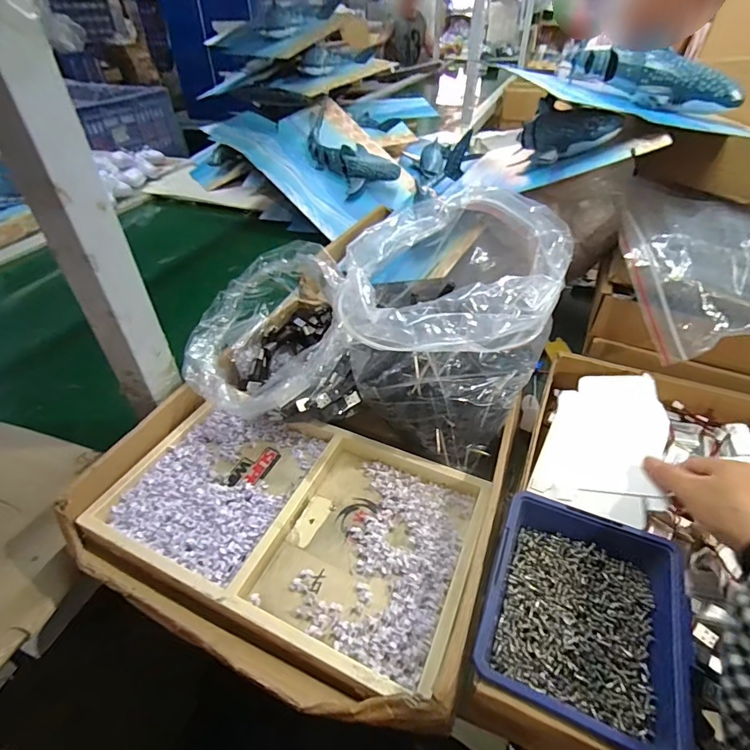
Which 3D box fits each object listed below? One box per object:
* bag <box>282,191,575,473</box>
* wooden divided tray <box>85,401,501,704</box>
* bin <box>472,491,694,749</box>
[{"bbox_3d":[0.049,-0.046,0.431,0.224,0.190,0.193,17,44,20],"label":"bag"},{"bbox_3d":[-0.076,0.122,0.391,0.321,0.033,0.189,16,44,19],"label":"wooden divided tray"},{"bbox_3d":[0.145,0.171,0.305,0.123,0.047,0.138,16,44,19],"label":"bin"}]

